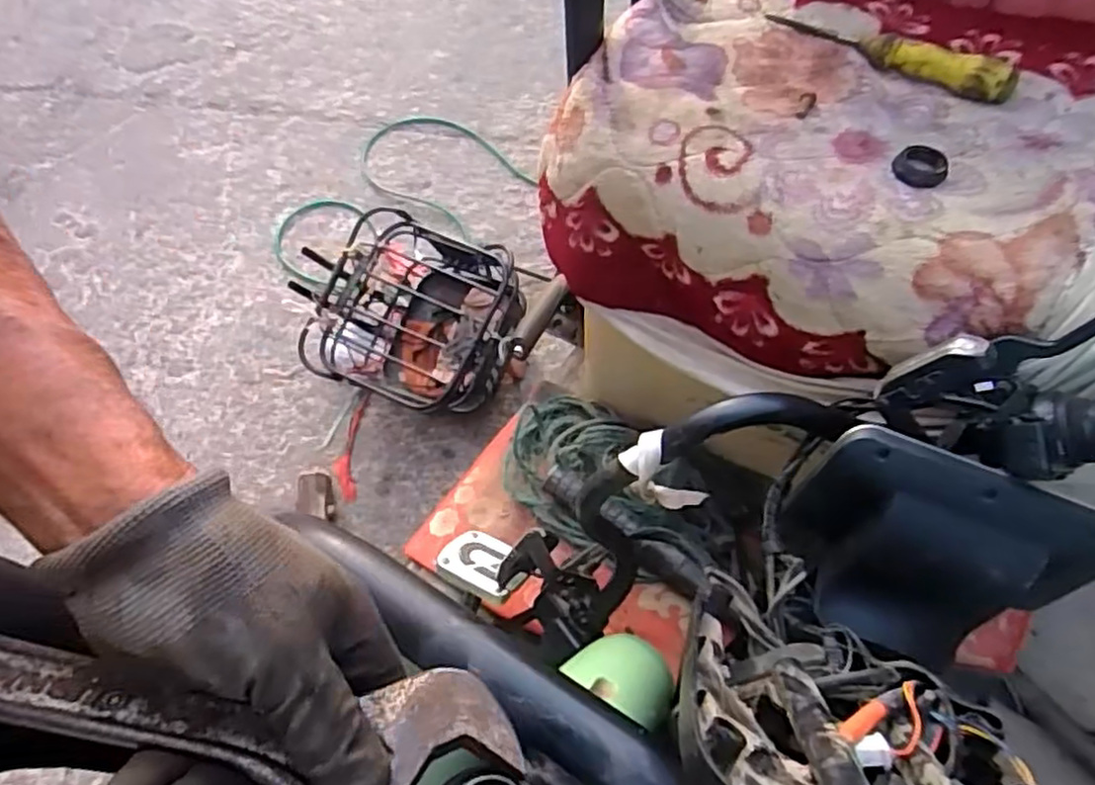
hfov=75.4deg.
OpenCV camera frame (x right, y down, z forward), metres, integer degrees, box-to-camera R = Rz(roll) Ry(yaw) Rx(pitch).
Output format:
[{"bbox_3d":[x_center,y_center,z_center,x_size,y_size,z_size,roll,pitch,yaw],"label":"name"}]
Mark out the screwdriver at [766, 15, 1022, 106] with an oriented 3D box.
[{"bbox_3d":[0.281,-0.283,0.586,0.199,0.022,0.027,28,65,22],"label":"screwdriver"}]

